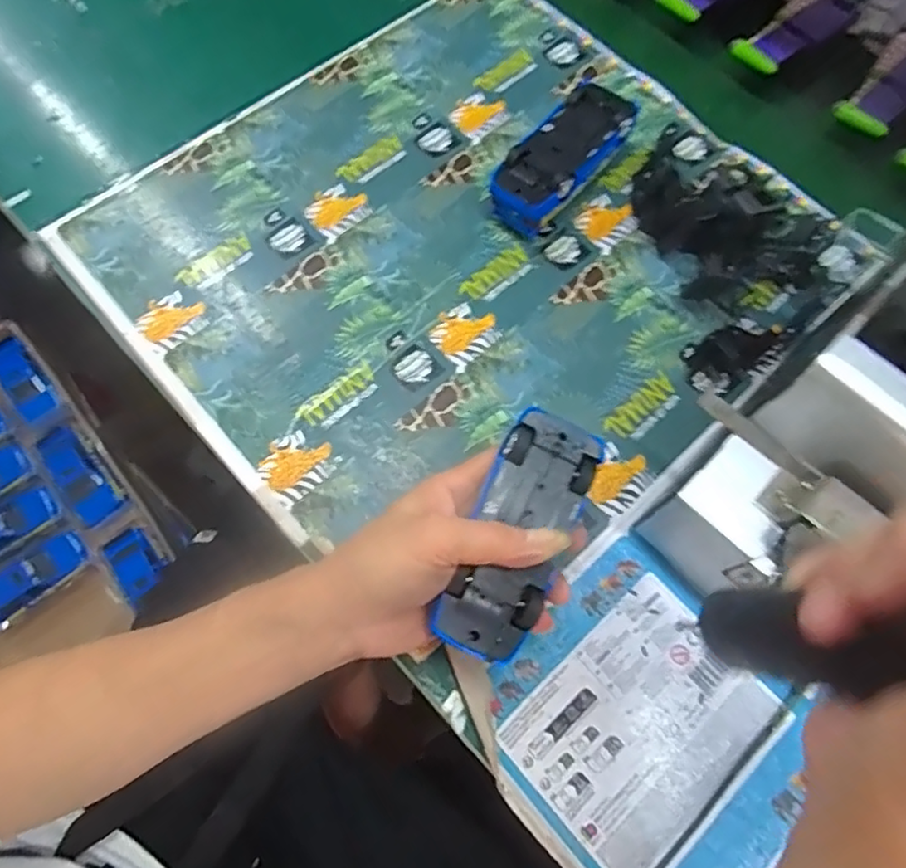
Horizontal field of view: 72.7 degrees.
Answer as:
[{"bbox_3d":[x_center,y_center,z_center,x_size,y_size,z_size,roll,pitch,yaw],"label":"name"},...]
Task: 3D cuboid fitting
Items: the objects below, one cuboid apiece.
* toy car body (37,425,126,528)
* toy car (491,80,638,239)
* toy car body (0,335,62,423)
[{"bbox_3d":[-0.430,0.046,0.712,0.049,0.025,0.129,-37,75,-15],"label":"toy car body"},{"bbox_3d":[0.081,-0.201,0.456,0.055,0.043,0.131,36,72,12],"label":"toy car"},{"bbox_3d":[-0.523,-0.061,0.755,0.047,0.028,0.126,-38,75,-15],"label":"toy car body"}]

